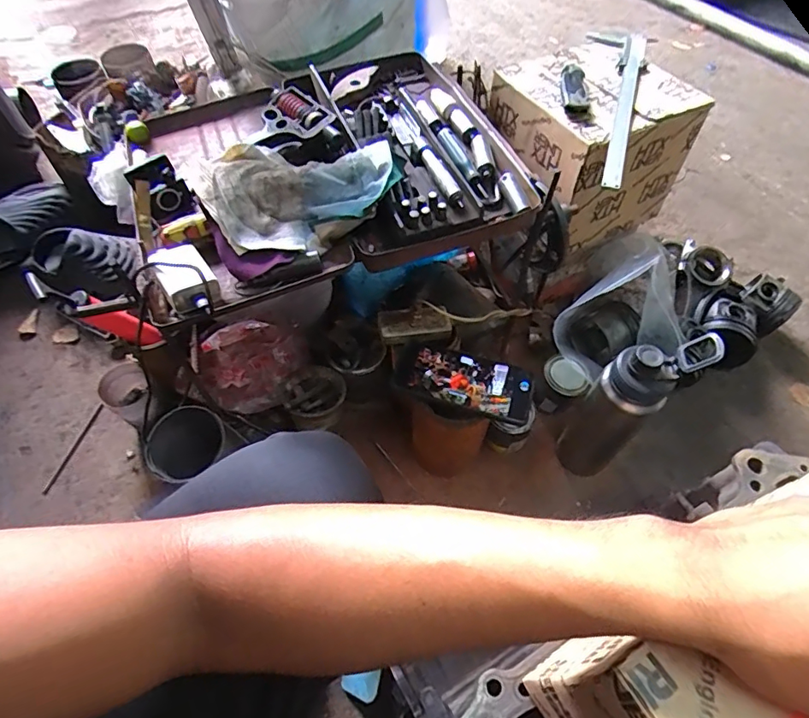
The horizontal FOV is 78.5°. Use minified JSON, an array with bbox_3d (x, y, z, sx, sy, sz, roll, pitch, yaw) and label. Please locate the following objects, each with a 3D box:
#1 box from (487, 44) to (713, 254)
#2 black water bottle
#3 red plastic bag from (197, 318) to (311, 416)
[{"bbox_3d":[0.258,-0.319,0.751,0.228,0.189,0.229,-30,61,-18],"label":"box"},{"bbox_3d":[0.279,0.069,0.650,0.104,0.291,0.077,-27,60,-16],"label":"black water bottle"},{"bbox_3d":[-0.226,0.010,0.759,0.160,0.100,0.095,-27,60,-16],"label":"red plastic bag"}]

